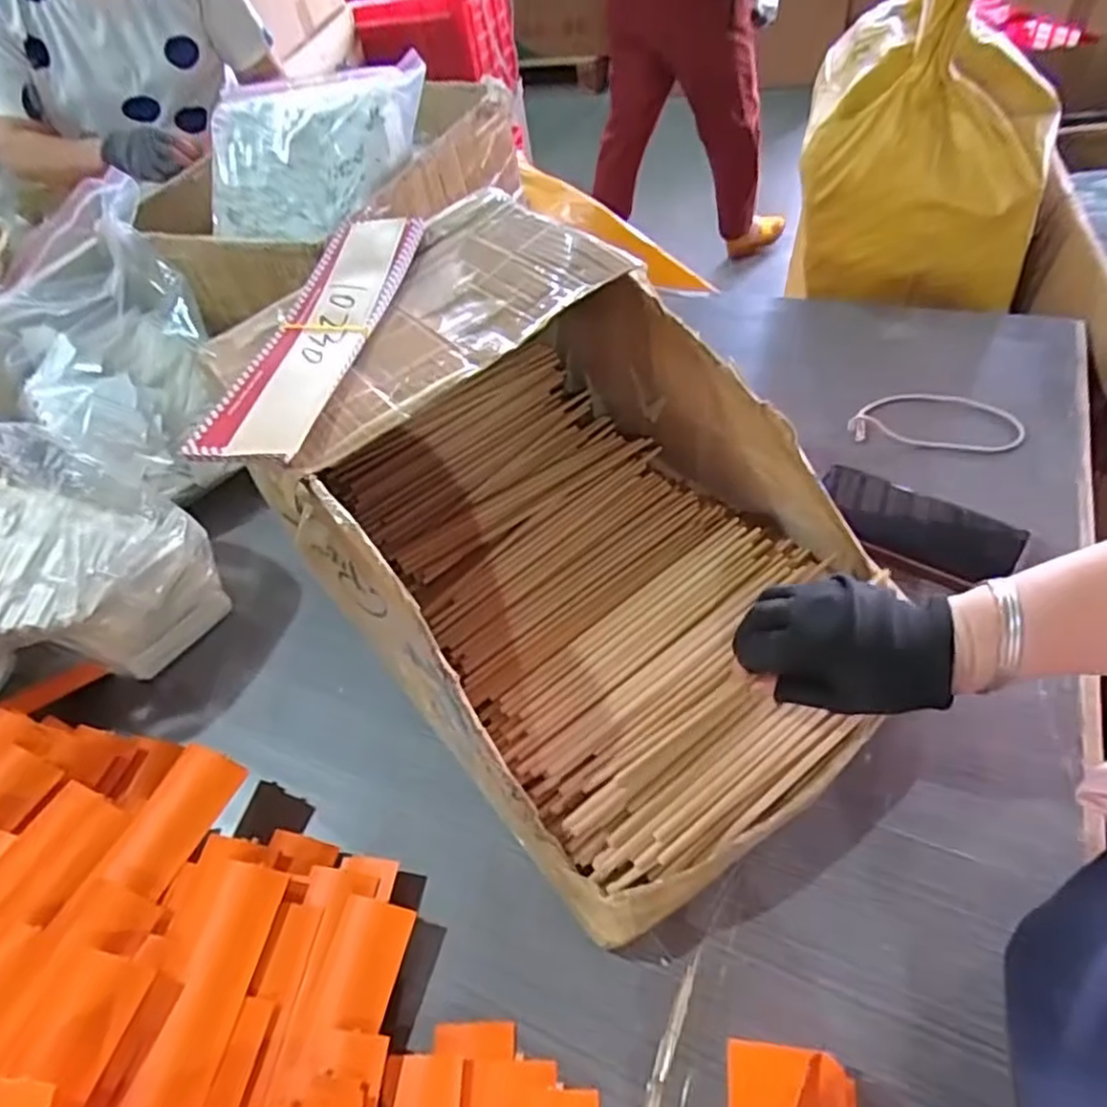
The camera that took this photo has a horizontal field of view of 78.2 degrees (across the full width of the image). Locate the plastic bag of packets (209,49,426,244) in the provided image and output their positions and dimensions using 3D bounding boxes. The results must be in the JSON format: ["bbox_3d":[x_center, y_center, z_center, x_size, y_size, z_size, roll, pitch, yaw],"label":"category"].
[{"bbox_3d":[-0.265,-0.442,0.755,0.277,0.044,0.200,-8,89,17],"label":"plastic bag of packets"}]

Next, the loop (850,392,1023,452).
[{"bbox_3d":[0.357,-0.129,0.638,0.146,0.016,0.072,11,55,16],"label":"loop"}]

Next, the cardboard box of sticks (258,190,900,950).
[{"bbox_3d":[0.011,-0.033,0.482,0.450,0.188,0.327,38,63,26],"label":"cardboard box of sticks"}]

